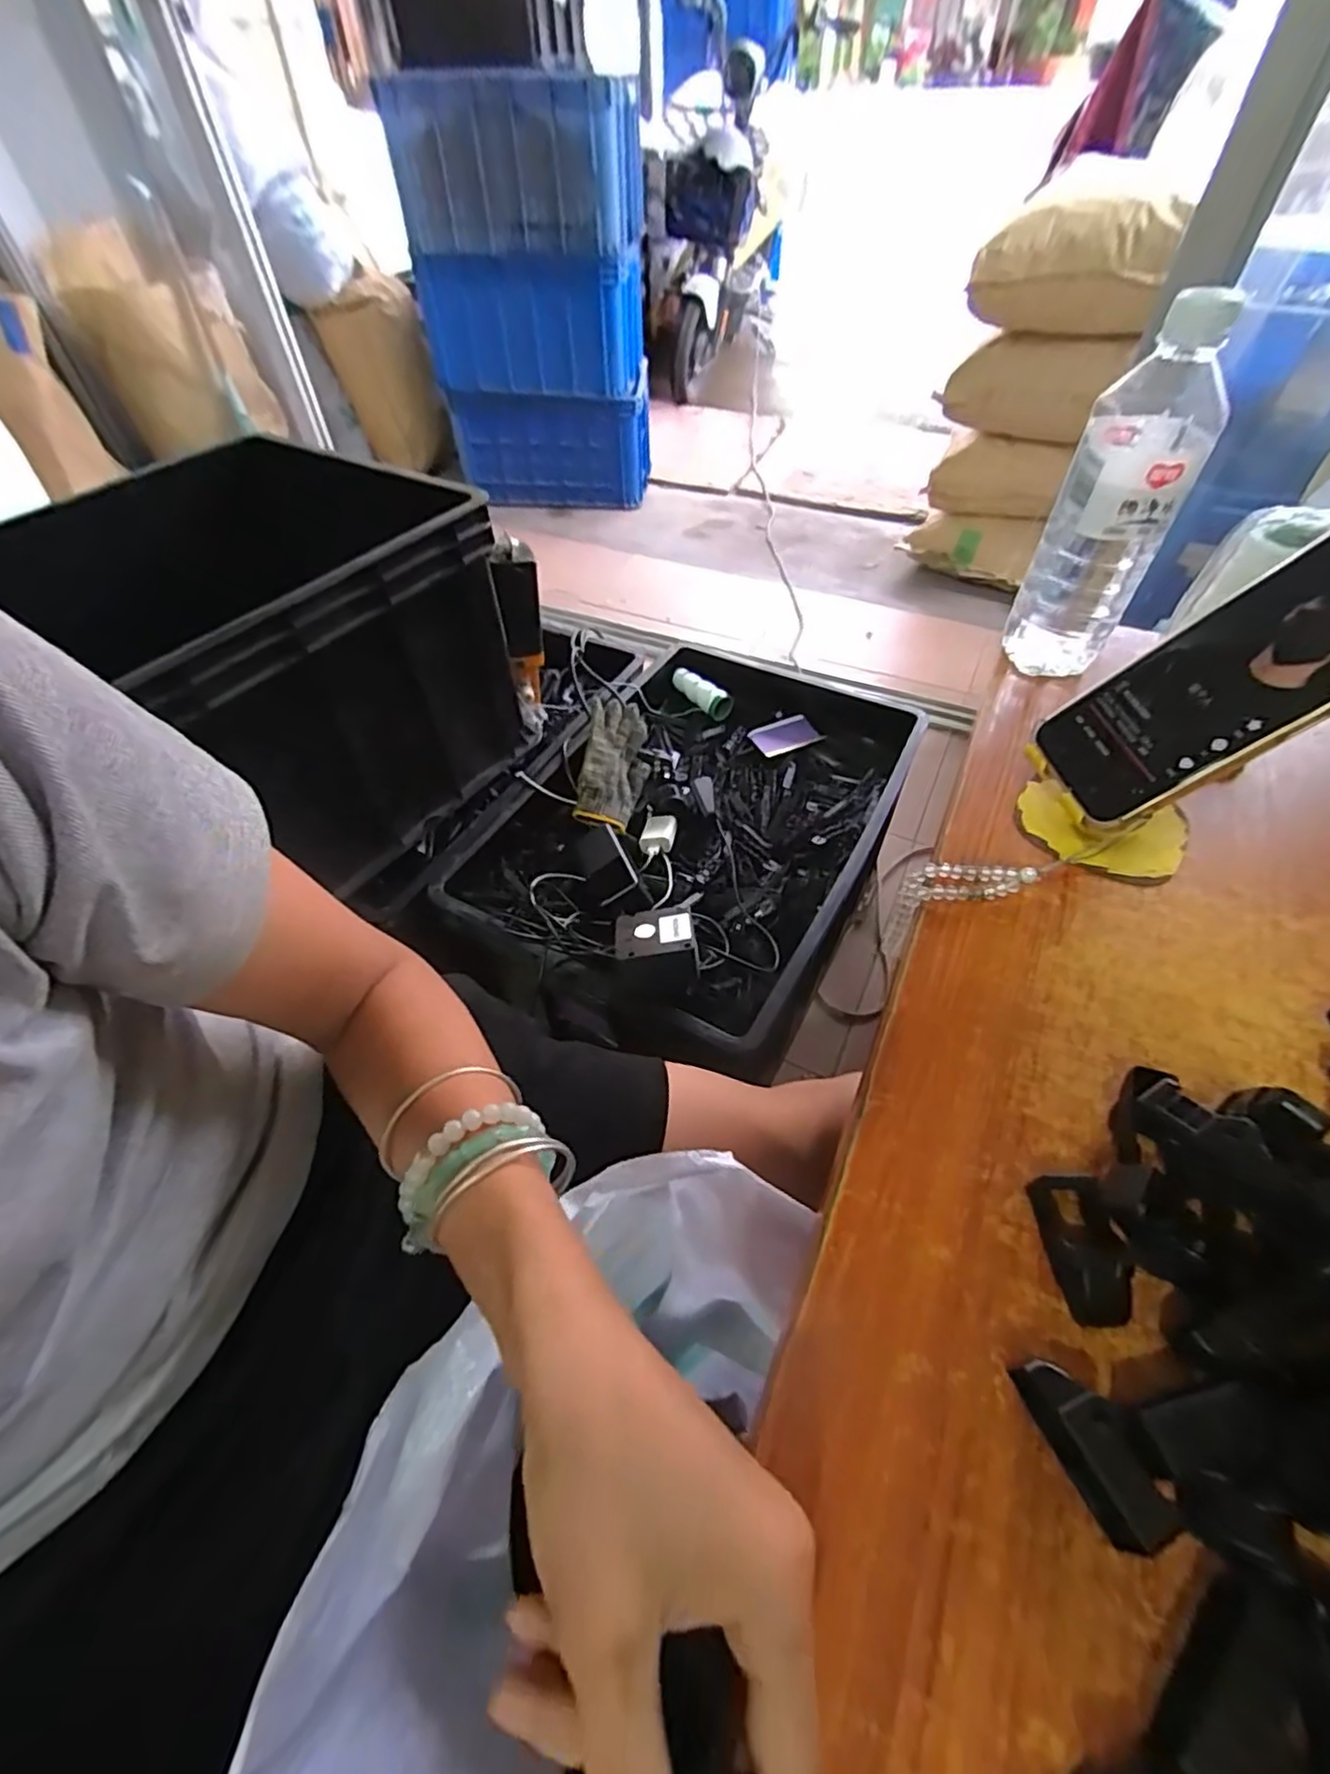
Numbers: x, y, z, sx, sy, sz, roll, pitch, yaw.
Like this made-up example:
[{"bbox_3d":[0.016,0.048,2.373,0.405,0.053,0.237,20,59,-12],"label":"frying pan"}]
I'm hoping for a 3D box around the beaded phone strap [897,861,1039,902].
[{"bbox_3d":[0.169,-0.003,0.372,0.069,0.011,0.023,2,51,3],"label":"beaded phone strap"}]

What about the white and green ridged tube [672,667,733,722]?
[{"bbox_3d":[0.057,-0.299,1.027,0.039,0.030,0.107,-31,57,-21],"label":"white and green ridged tube"}]

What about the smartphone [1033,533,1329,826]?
[{"bbox_3d":[0.278,-0.102,0.329,0.165,0.009,0.078,-37,44,30],"label":"smartphone"}]

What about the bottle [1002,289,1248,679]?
[{"bbox_3d":[0.283,-0.232,0.431,0.069,0.215,0.055,26,57,21],"label":"bottle"}]

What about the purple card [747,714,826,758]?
[{"bbox_3d":[0.174,-0.221,0.978,0.091,0.006,0.064,-24,57,-9],"label":"purple card"}]

